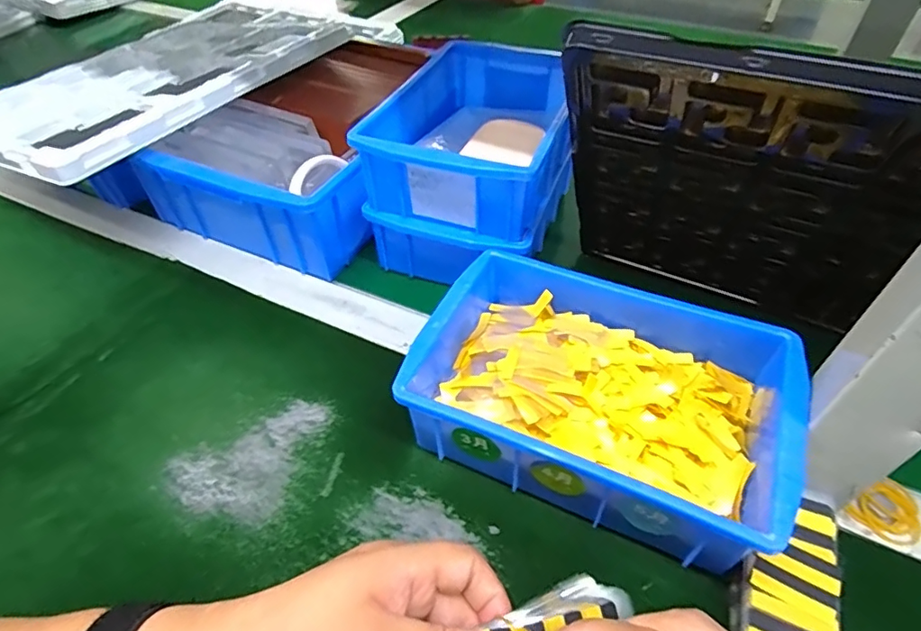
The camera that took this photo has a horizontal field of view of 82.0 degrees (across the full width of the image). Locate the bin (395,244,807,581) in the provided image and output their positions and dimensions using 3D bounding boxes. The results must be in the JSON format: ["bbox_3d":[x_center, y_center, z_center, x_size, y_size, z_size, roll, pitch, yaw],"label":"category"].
[{"bbox_3d":[0.079,0.046,0.314,0.200,0.066,0.139,18,49,17],"label":"bin"}]

